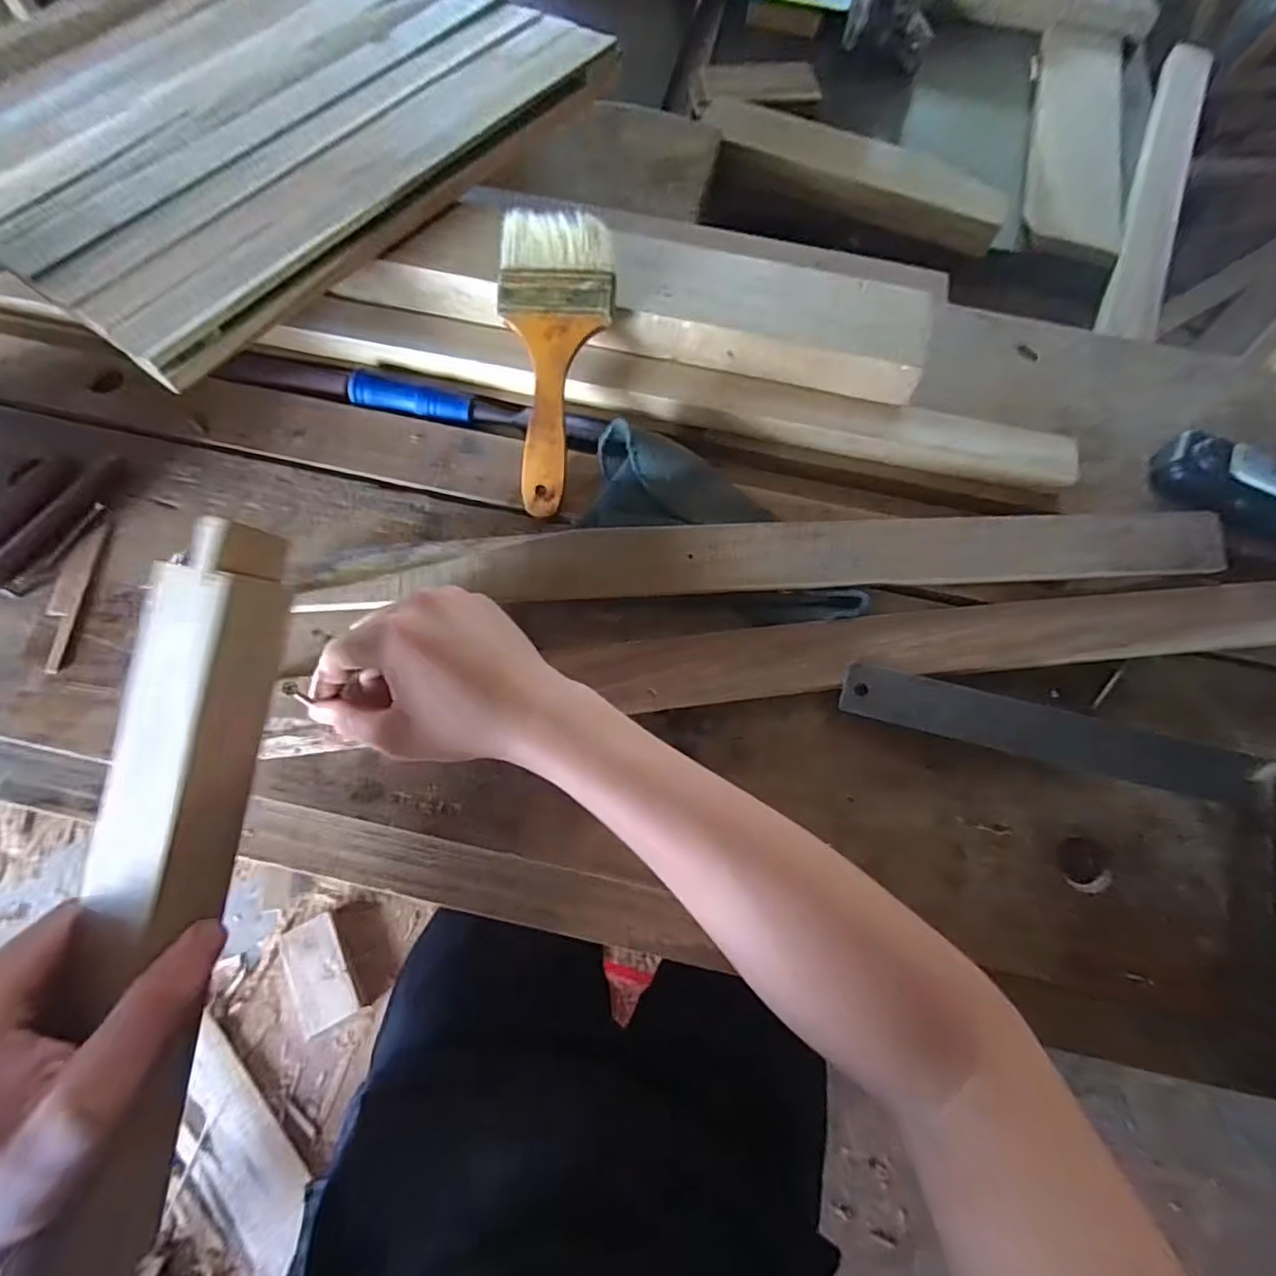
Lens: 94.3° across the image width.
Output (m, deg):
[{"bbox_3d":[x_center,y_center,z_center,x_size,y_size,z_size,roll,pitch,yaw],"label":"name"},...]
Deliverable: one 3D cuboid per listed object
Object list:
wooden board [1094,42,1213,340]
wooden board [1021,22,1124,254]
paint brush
[{"bbox_3d":[0.571,-0.506,0.646,0.044,0.026,0.548,24,69,8],"label":"wooden board"},{"bbox_3d":[0.508,-0.584,0.683,0.097,0.016,0.414,17,68,5],"label":"wooden board"},{"bbox_3d":[-0.055,-0.174,0.378,0.072,0.011,0.184,3,93,0],"label":"paint brush"}]

